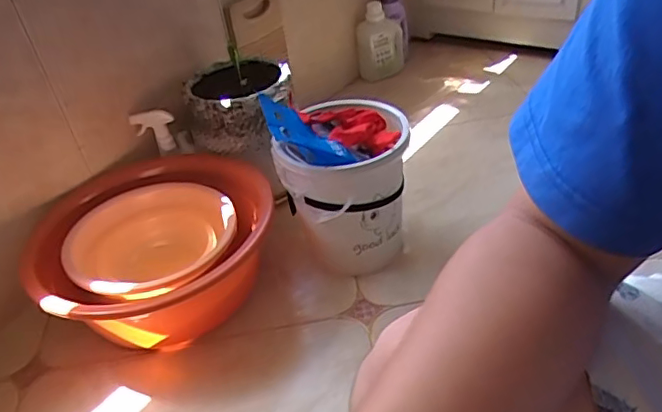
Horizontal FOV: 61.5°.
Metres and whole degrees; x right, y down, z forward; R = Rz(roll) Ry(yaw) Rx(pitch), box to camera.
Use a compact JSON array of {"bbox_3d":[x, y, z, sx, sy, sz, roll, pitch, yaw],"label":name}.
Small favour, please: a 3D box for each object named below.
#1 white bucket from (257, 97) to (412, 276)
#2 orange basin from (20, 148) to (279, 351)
[{"bbox_3d":[0.023,-0.044,1.116,0.249,0.315,0.247,-13,37,-7],"label":"white bucket"},{"bbox_3d":[-0.340,0.102,1.085,0.420,0.198,0.412,-5,37,4],"label":"orange basin"}]

